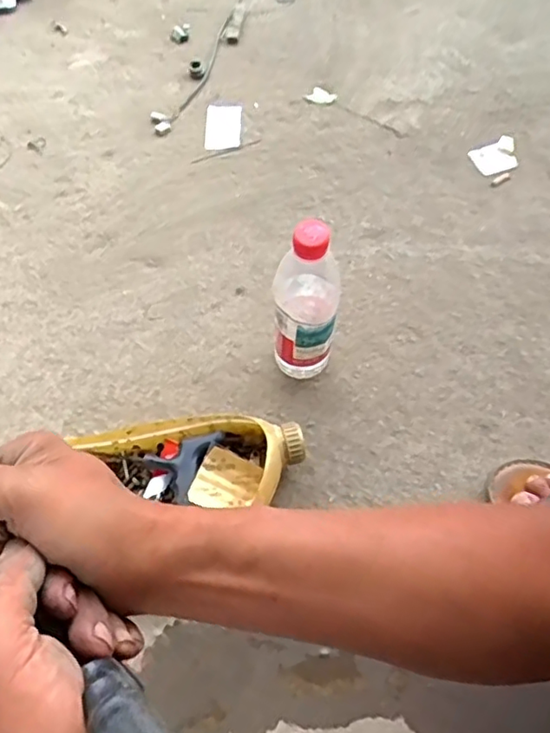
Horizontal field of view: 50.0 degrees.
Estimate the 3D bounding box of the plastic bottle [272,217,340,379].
[{"bbox_3d":[0.030,-0.060,0.586,0.063,0.216,0.056,5,63,1],"label":"plastic bottle"}]

